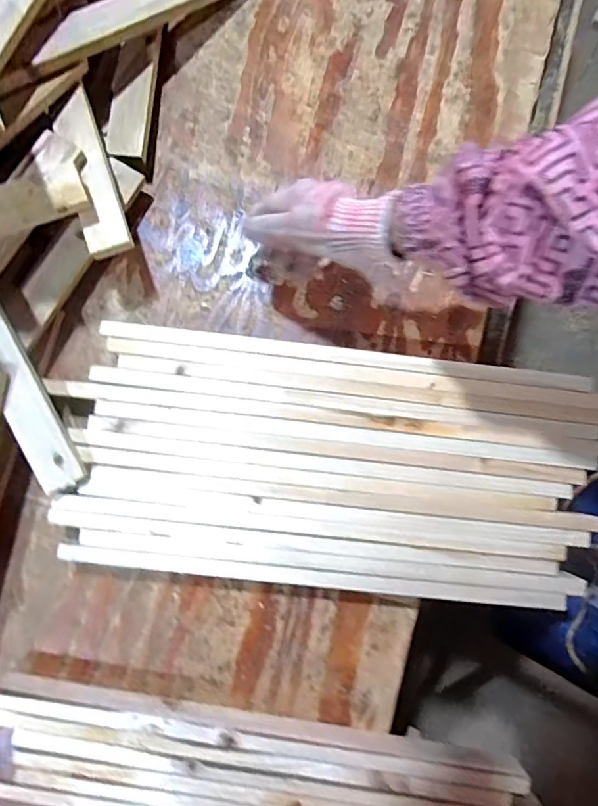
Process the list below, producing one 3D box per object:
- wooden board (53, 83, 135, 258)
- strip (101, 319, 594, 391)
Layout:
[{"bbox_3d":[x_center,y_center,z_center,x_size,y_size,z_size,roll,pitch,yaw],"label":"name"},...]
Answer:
[{"bbox_3d":[-0.211,-0.231,0.509,0.042,0.019,0.183,-20,82,-3],"label":"wooden board"},{"bbox_3d":[0.046,-0.048,0.515,0.486,0.009,0.018,7,79,0],"label":"strip"}]

